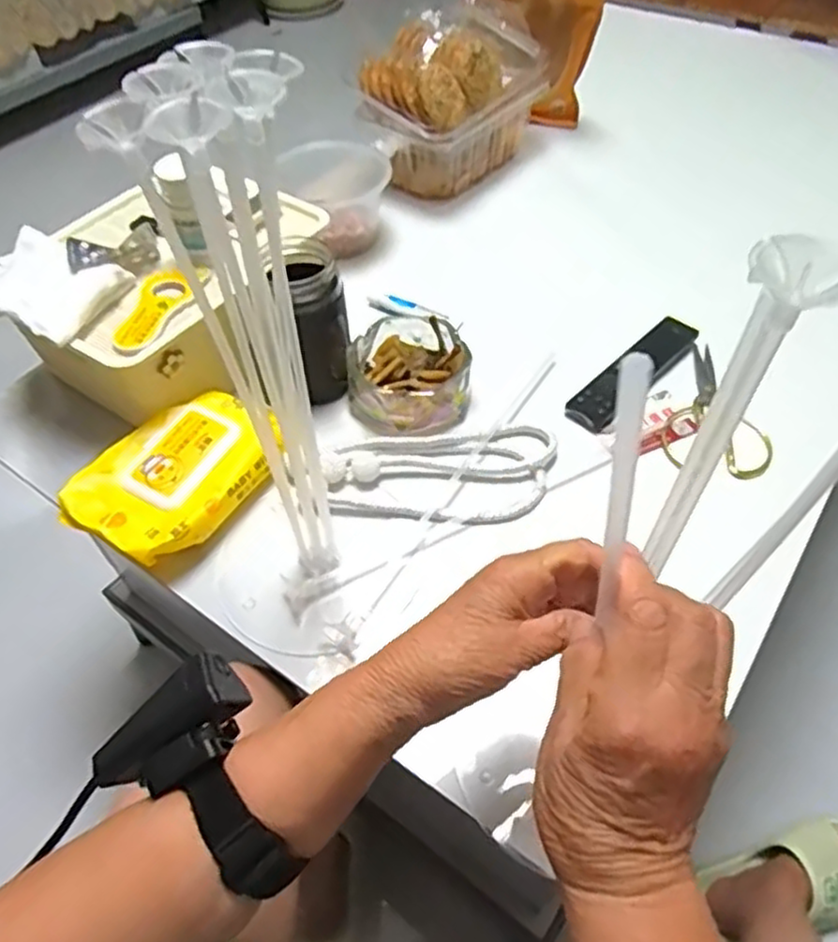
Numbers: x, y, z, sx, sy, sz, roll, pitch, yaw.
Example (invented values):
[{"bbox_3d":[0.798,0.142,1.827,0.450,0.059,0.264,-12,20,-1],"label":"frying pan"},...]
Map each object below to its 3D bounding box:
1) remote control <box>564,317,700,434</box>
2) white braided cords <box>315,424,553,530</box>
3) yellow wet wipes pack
[{"bbox_3d":[0.205,-0.095,0.670,0.161,0.021,0.041,-39,59,-25],"label":"remote control"},{"bbox_3d":[0.017,-0.001,0.603,0.199,0.024,0.107,1,52,3],"label":"white braided cords"},{"bbox_3d":[-0.202,0.009,0.594,0.113,0.057,0.161,29,58,23],"label":"yellow wet wipes pack"}]

